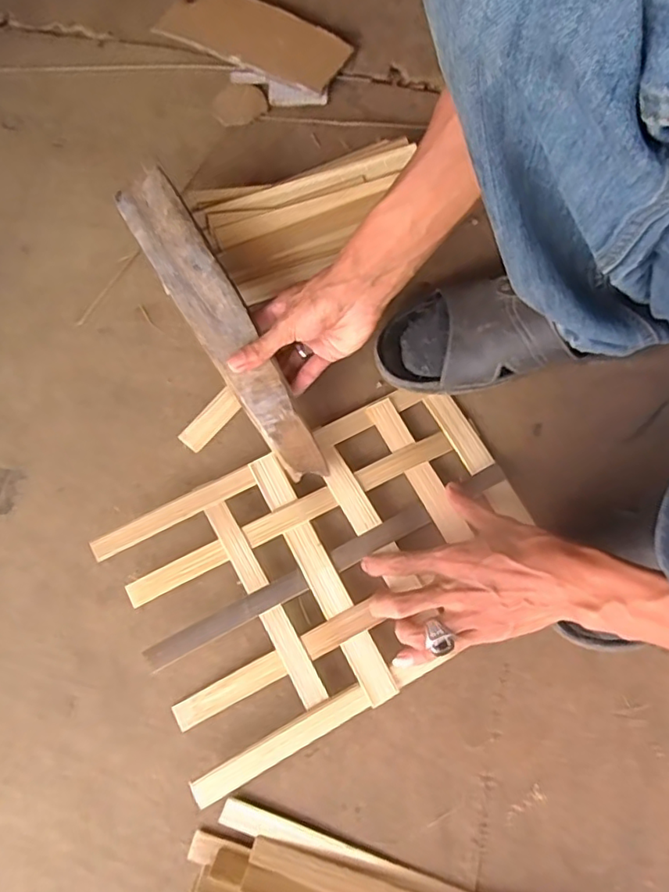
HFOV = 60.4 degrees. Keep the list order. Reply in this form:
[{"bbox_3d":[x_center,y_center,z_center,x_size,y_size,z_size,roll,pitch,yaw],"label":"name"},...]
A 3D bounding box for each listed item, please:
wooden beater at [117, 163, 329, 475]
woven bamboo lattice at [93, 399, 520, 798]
[{"bbox_3d":[-0.104,-0.114,0.525,0.052,0.015,0.322,-30,83,-8],"label":"wooden beater"},{"bbox_3d":[0.001,0.098,0.488,0.336,0.028,0.224,-28,74,-7],"label":"woven bamboo lattice"}]

